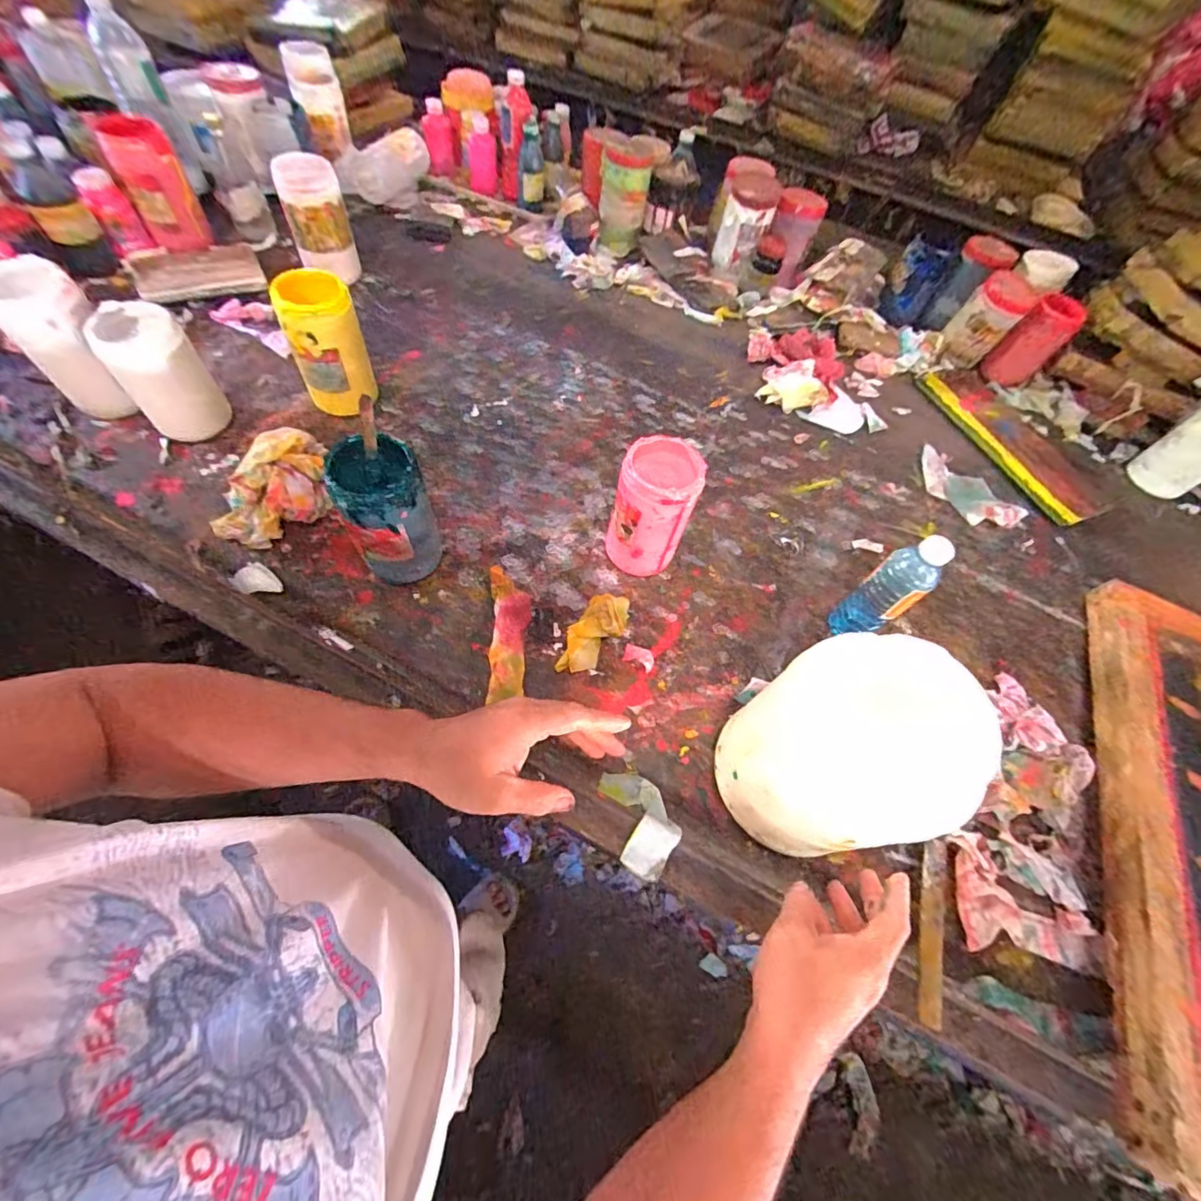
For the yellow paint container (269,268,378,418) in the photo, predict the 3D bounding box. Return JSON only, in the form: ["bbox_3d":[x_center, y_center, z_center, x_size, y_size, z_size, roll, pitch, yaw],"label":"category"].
[{"bbox_3d":[-0.387,-0.352,0.724,0.102,0.183,0.086,-25,67,-19],"label":"yellow paint container"}]

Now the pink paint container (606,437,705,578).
[{"bbox_3d":[0.067,-0.111,0.634,0.089,0.158,0.093,3,61,-5],"label":"pink paint container"}]

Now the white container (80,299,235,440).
[{"bbox_3d":[-0.566,-0.287,0.664,0.098,0.151,0.098,38,63,14],"label":"white container"}]

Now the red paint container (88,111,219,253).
[{"bbox_3d":[-0.746,-0.696,0.850,0.099,0.157,0.087,-30,69,-21],"label":"red paint container"}]

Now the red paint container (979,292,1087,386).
[{"bbox_3d":[0.822,-0.492,0.965,0.079,0.145,0.077,-24,67,-19],"label":"red paint container"}]

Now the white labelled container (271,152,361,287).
[{"bbox_3d":[-0.484,-0.649,0.870,0.101,0.159,0.088,-20,65,-17],"label":"white labelled container"}]

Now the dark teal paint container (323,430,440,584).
[{"bbox_3d":[-0.242,-0.092,0.589,0.091,0.176,0.091,-20,65,-17],"label":"dark teal paint container"}]

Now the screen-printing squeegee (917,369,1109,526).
[{"bbox_3d":[0.749,-0.293,0.921,0.151,0.021,0.363,-18,65,-16],"label":"screen-printing squeegee"}]

